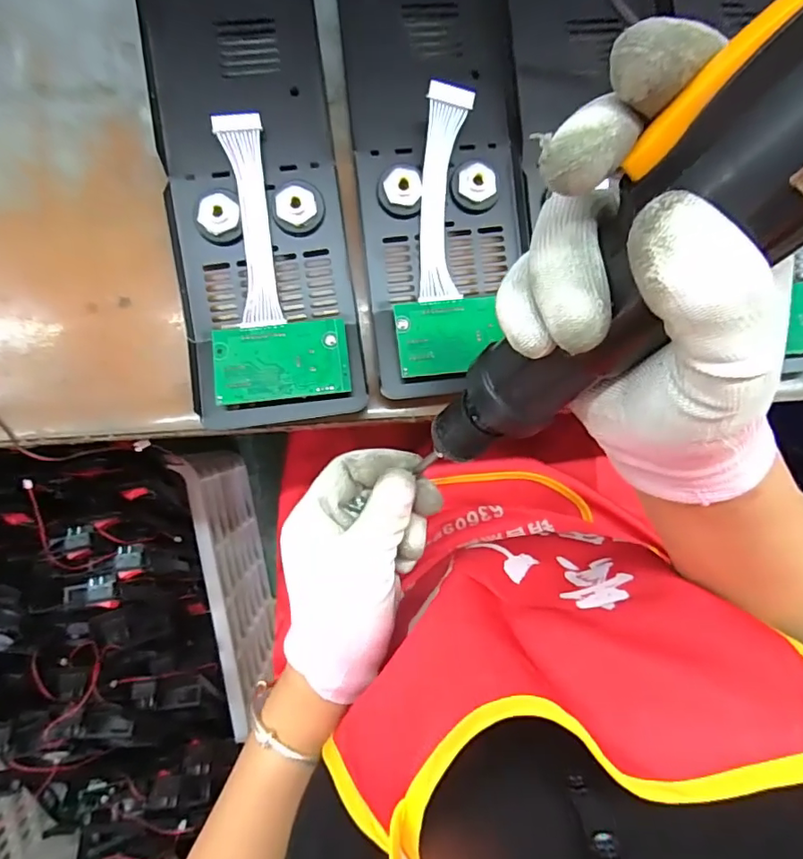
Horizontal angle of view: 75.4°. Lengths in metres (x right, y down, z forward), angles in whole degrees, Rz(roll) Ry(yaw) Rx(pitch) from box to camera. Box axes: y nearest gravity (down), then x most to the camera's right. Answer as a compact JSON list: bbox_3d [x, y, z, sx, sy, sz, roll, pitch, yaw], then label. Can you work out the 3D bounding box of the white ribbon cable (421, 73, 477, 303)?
[{"bbox_3d":[0.025,-0.134,0.302,0.025,0.009,0.115,1,108,-6],"label":"white ribbon cable"}]

